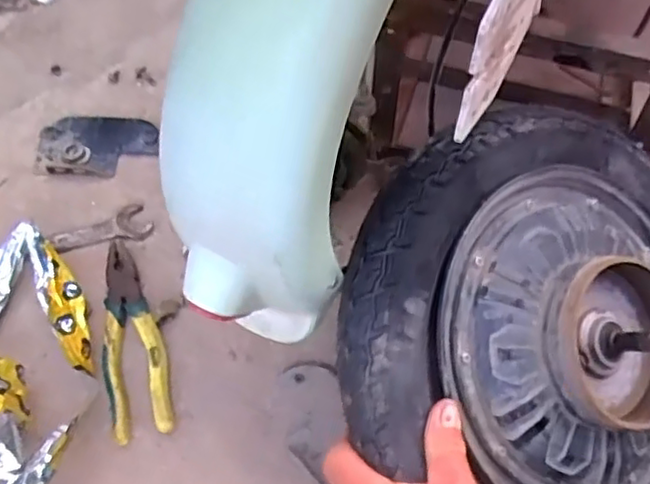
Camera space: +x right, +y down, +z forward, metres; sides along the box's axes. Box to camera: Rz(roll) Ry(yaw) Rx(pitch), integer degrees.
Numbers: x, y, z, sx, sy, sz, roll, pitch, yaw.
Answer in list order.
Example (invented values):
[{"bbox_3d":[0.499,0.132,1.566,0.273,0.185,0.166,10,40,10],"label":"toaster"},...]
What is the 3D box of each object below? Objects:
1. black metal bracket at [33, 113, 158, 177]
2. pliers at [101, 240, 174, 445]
[{"bbox_3d":[-0.254,-0.111,0.744,0.128,0.018,0.091,-3,57,-3],"label":"black metal bracket"},{"bbox_3d":[-0.182,0.086,0.626,0.055,0.022,0.197,-12,58,-9],"label":"pliers"}]

